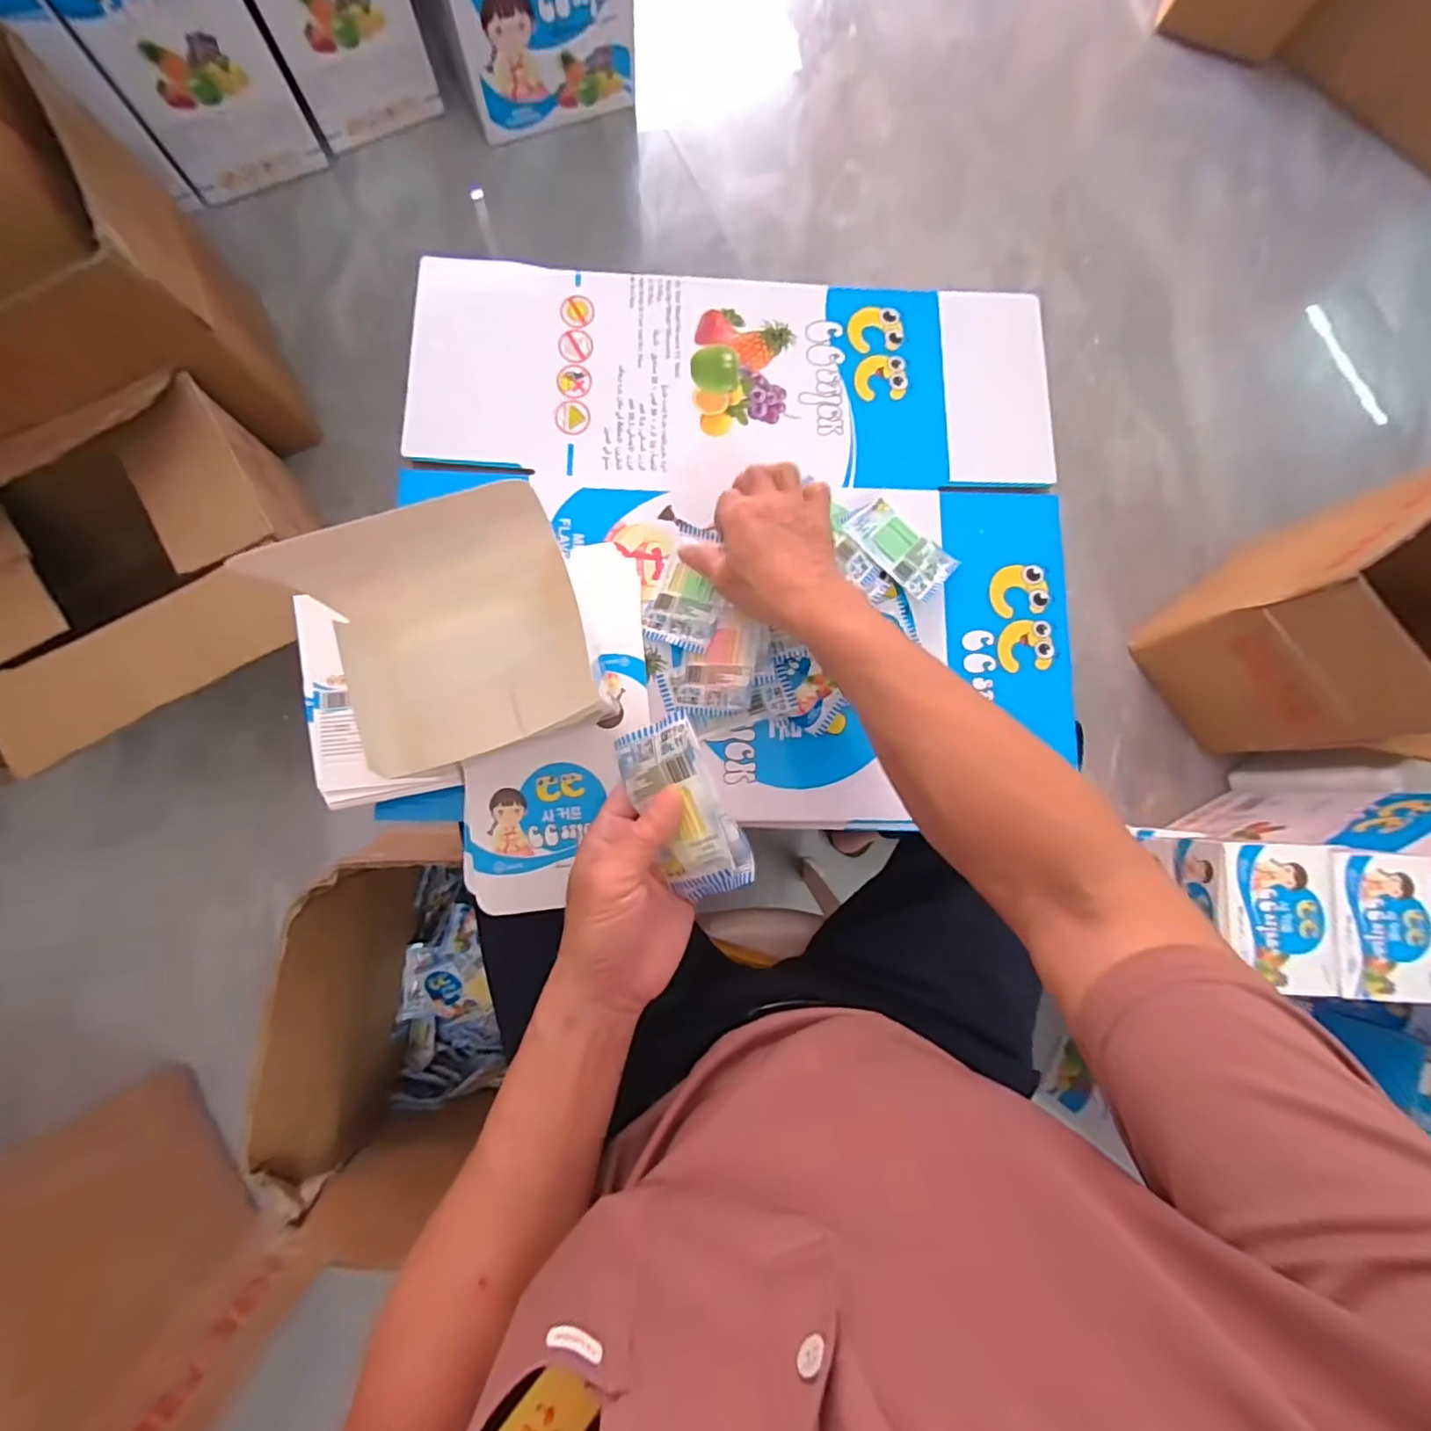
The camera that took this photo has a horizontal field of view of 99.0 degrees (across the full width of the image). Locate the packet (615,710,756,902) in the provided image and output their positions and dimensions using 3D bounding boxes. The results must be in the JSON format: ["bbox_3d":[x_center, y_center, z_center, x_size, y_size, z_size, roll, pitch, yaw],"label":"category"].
[{"bbox_3d":[-0.019,0.057,0.369,0.061,0.017,0.108,-26,87,33],"label":"packet"}]

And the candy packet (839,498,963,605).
[{"bbox_3d":[0.162,-0.147,0.532,0.096,0.008,0.058,43,69,-3],"label":"candy packet"}]

